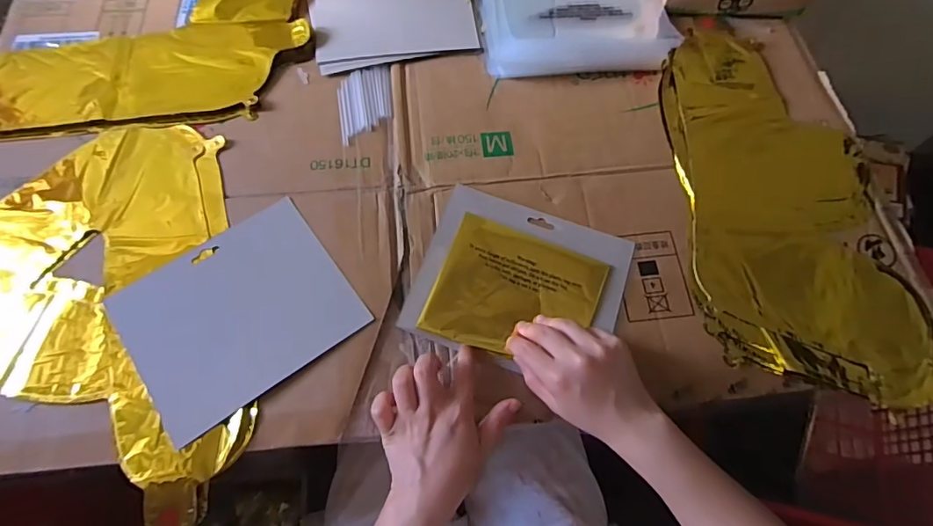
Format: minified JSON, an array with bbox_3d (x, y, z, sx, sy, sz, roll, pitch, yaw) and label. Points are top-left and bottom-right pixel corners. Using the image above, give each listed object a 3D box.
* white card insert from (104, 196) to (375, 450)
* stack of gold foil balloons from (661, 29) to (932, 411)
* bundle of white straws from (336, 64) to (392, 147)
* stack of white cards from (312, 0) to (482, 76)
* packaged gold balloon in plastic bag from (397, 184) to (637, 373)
[{"bbox_3d":[-0.213,0.045,0.475,0.191,0.005,0.162,-36,72,-15],"label":"white card insert"},{"bbox_3d":[0.327,-0.076,0.533,0.215,0.012,0.424,-4,67,-3],"label":"stack of gold foil balloons"},{"bbox_3d":[-0.114,-0.182,0.576,0.062,0.004,0.100,-10,68,-5],"label":"bundle of white straws"},{"bbox_3d":[-0.091,-0.318,0.631,0.197,0.006,0.172,-11,68,-6],"label":"stack of white cards"},{"bbox_3d":[0.054,0.017,0.493,0.190,0.020,0.162,19,68,6],"label":"packaged gold balloon in plastic bag"}]

